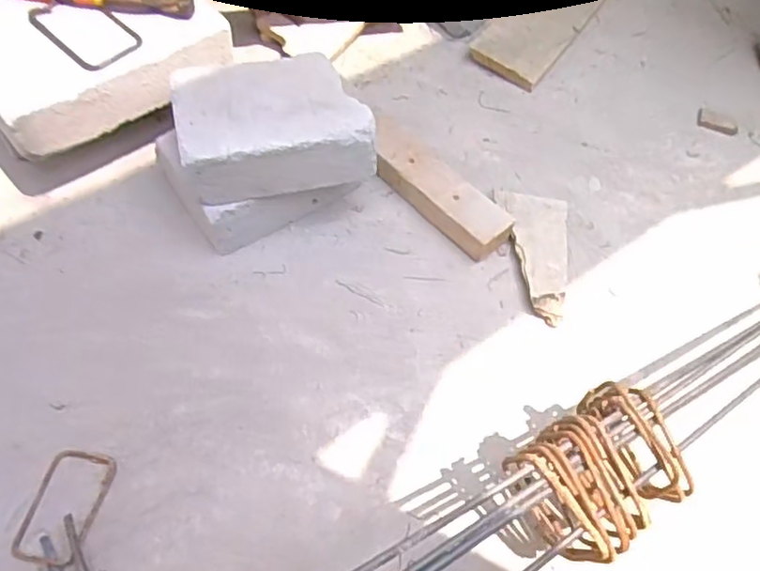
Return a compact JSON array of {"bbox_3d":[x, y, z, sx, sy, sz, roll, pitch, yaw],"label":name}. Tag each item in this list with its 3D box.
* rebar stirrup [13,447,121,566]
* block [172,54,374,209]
[{"bbox_3d":[-0.286,0.198,0.584,0.063,0.010,0.101,11,57,4],"label":"rebar stirrup"},{"bbox_3d":[-0.118,-0.175,0.693,0.197,0.079,0.145,-13,59,-12],"label":"block"}]

